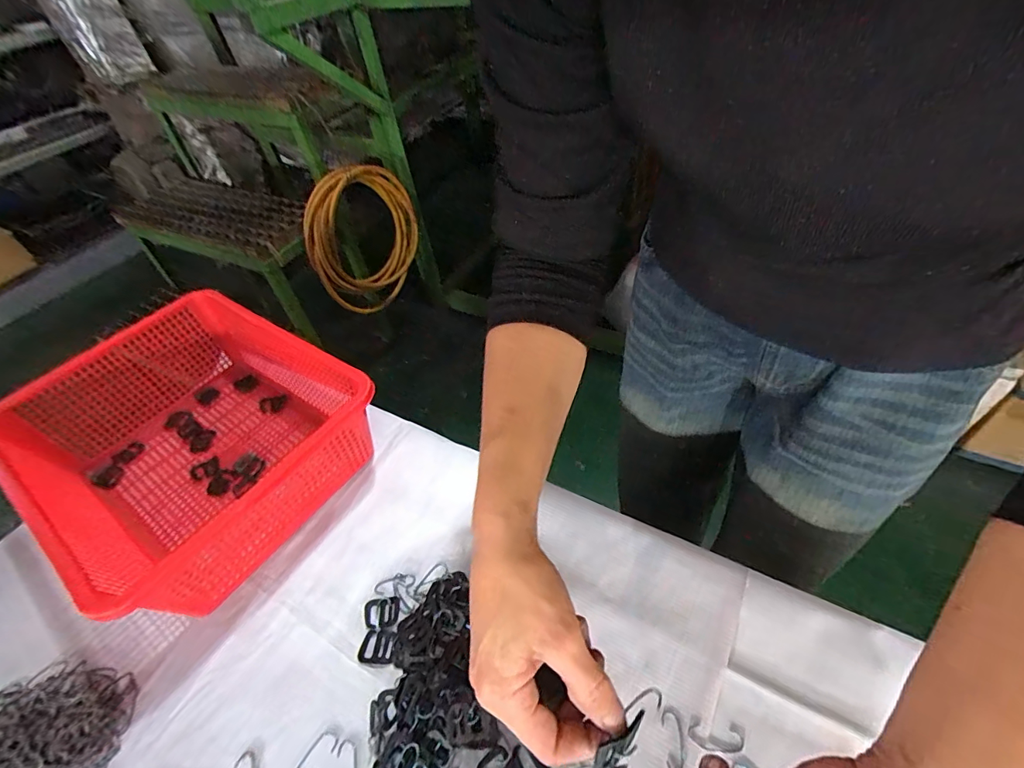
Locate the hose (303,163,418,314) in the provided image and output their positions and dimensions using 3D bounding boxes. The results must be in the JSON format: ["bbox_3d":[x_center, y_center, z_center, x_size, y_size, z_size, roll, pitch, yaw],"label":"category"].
[{"bbox_3d":[-0.408,-0.405,1.319,0.067,0.406,0.359,32,59,31],"label":"hose"}]

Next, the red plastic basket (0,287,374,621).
[{"bbox_3d":[-0.335,0.060,0.507,0.334,0.124,0.290,22,52,25],"label":"red plastic basket"}]

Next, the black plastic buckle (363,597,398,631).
[{"bbox_3d":[-0.119,0.208,0.418,0.031,0.004,0.027,-6,45,-1],"label":"black plastic buckle"}]

